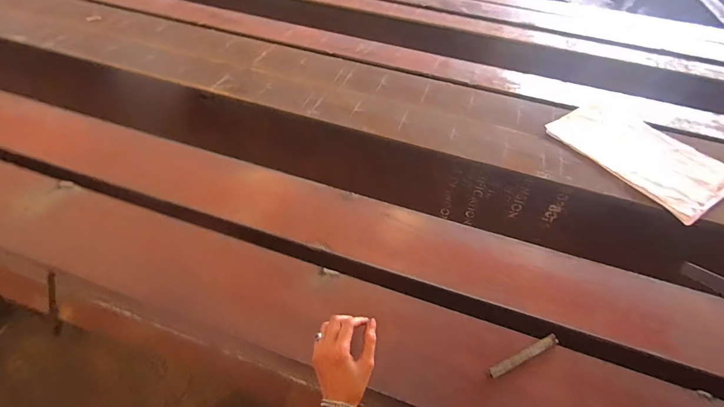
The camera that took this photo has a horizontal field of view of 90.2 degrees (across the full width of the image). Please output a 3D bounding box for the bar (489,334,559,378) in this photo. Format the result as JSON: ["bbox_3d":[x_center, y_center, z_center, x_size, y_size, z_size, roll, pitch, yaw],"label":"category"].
[{"bbox_3d":[0.281,0.265,0.628,0.145,0.017,0.020,-17,51,-19],"label":"bar"}]

